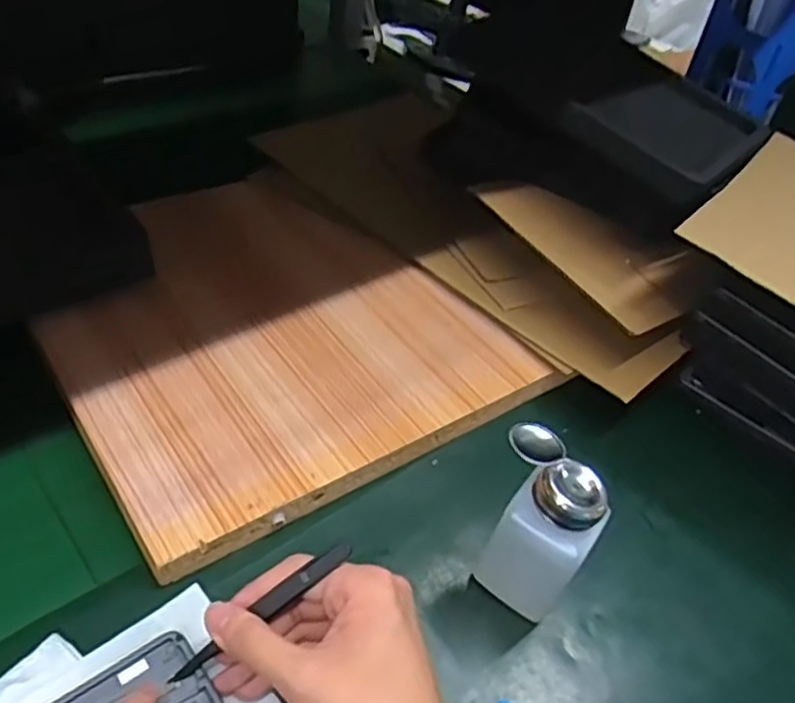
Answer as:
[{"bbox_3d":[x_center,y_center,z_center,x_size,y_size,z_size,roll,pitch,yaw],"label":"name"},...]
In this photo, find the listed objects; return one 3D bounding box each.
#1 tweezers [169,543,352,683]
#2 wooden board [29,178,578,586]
[{"bbox_3d":[-0.066,0.127,0.343,0.109,0.010,0.010,-39,48,9],"label":"tweezers"},{"bbox_3d":[-0.106,-0.029,0.575,0.326,0.017,0.343,-22,52,-31],"label":"wooden board"}]

